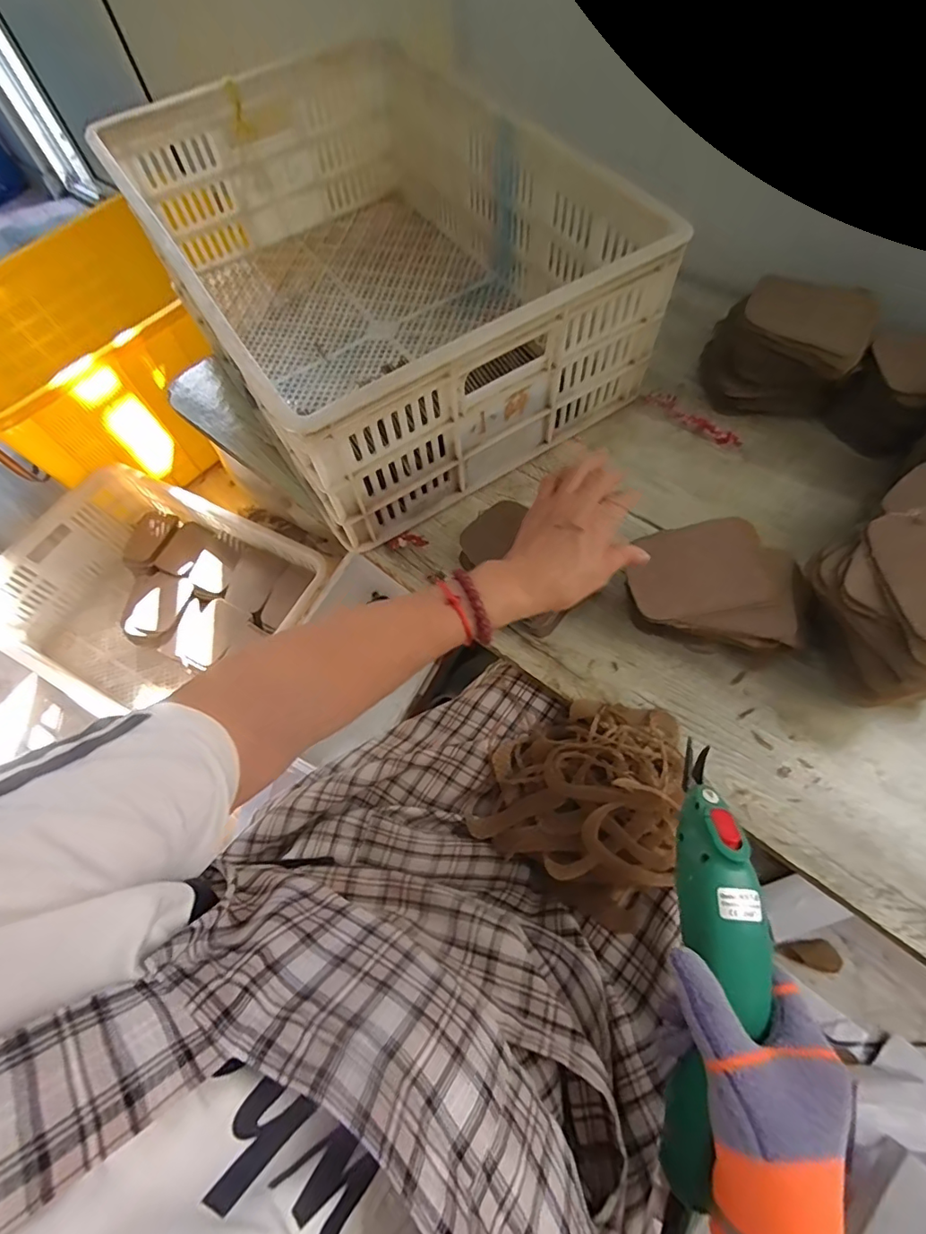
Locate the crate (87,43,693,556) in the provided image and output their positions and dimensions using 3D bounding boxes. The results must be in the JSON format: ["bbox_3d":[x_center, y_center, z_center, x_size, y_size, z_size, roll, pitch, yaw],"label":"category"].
[{"bbox_3d":[-0.114,-0.450,0.648,0.431,0.191,0.652,-31,65,-11],"label":"crate"}]

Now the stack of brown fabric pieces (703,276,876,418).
[{"bbox_3d":[0.351,-0.293,0.574,0.142,0.112,0.100,15,65,11],"label":"stack of brown fabric pieces"}]

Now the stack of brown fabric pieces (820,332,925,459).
[{"bbox_3d":[0.471,-0.247,0.552,0.124,0.093,0.093,-41,68,-16],"label":"stack of brown fabric pieces"}]

